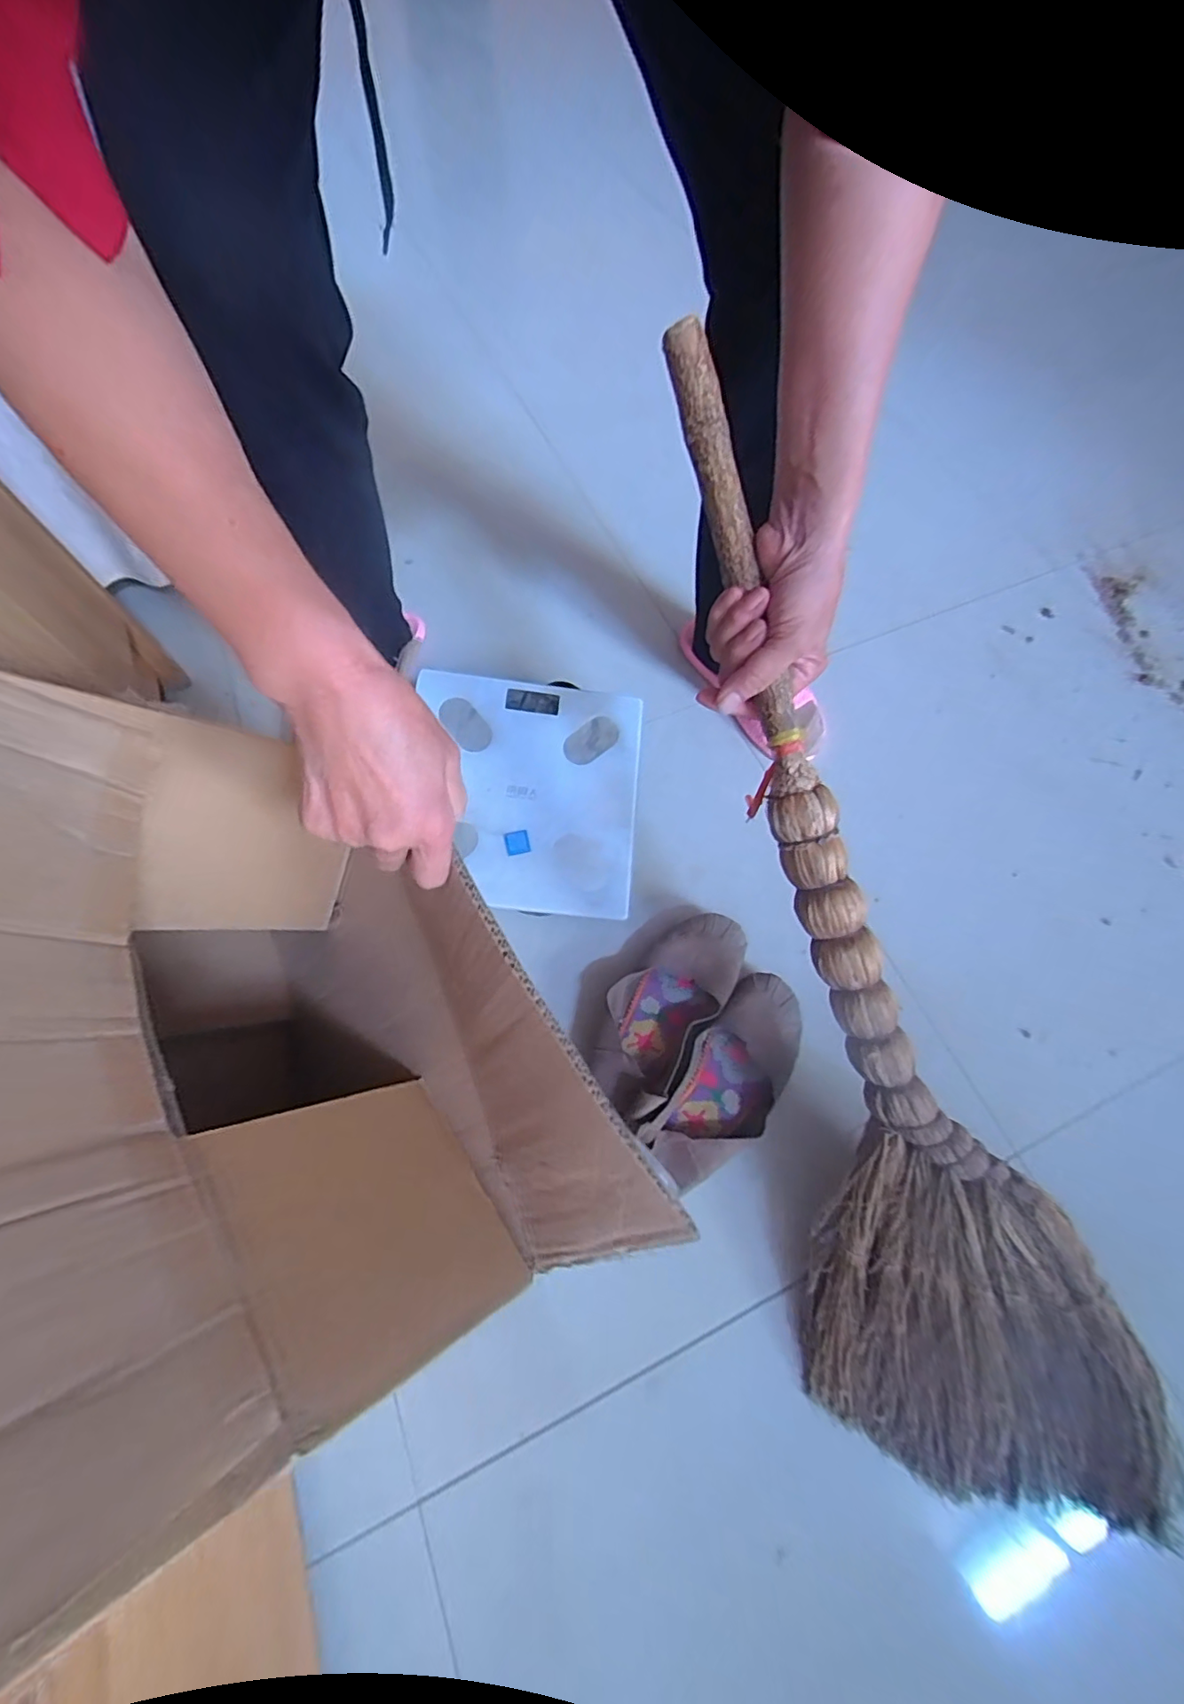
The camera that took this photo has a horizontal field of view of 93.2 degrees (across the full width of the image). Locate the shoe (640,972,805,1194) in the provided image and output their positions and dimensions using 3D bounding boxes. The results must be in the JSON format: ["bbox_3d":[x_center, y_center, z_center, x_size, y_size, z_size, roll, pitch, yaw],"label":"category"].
[{"bbox_3d":[0.133,0.216,0.537,0.081,0.043,0.210,40,64,8],"label":"shoe"}]

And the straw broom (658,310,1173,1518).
[{"bbox_3d":[0.166,0.097,0.405,0.211,0.053,0.858,-19,94,27],"label":"straw broom"}]

